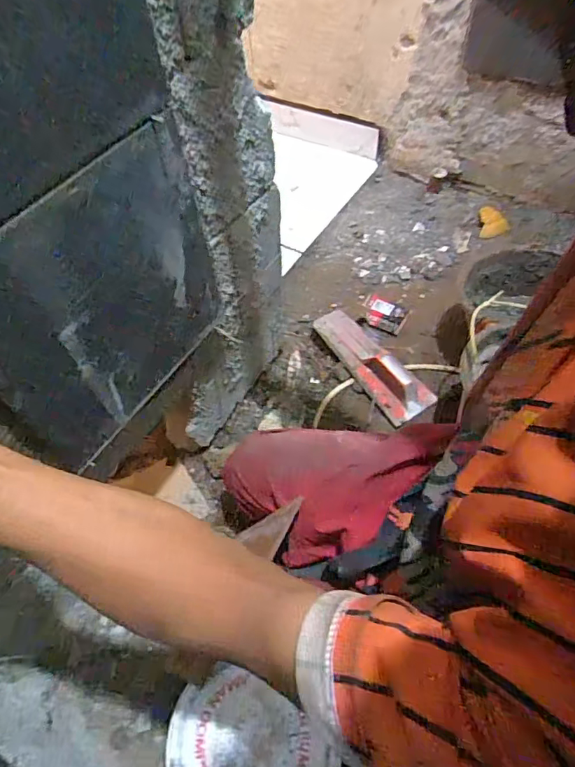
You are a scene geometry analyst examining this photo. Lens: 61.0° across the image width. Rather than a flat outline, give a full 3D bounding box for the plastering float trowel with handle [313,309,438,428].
[{"bbox_3d":[0.172,-0.053,1.016,0.103,0.044,0.300,-31,59,-16],"label":"plastering float trowel with handle"}]

